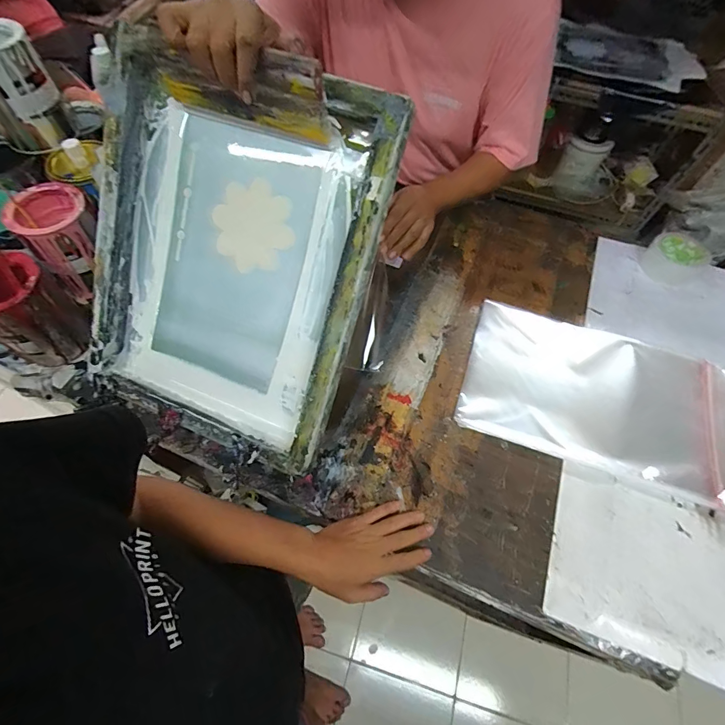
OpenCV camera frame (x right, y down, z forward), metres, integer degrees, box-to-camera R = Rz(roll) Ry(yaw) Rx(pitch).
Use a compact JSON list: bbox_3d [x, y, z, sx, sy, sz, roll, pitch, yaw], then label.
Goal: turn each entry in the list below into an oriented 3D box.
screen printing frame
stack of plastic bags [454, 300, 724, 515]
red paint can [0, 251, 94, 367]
[{"bbox_3d":[-0.177,-0.119,0.494,0.375,0.080,0.445,21,107,13],"label":"screen printing frame"},{"bbox_3d":[0.377,0.051,0.618,0.416,0.030,0.244,19,62,9],"label":"stack of plastic bags"},{"bbox_3d":[-0.519,-0.079,0.614,0.109,0.152,0.115,1,61,-1],"label":"red paint can"}]

